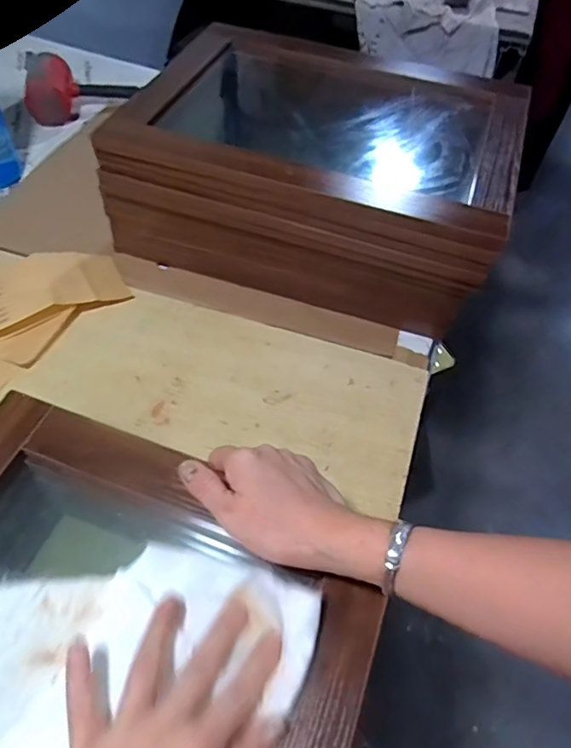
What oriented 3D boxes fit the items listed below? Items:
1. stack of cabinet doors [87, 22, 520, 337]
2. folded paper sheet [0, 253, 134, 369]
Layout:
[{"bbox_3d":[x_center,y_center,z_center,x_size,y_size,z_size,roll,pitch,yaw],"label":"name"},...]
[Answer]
[{"bbox_3d":[0.054,-0.280,0.713,0.478,0.179,0.343,18,56,10],"label":"stack of cabinet doors"},{"bbox_3d":[-0.296,-0.103,0.648,0.178,0.028,0.149,-31,62,-22],"label":"folded paper sheet"}]

